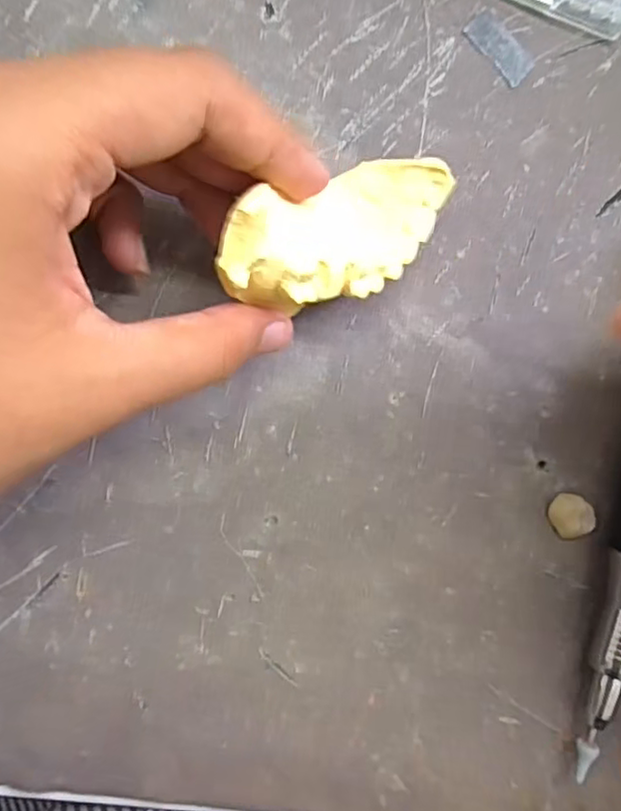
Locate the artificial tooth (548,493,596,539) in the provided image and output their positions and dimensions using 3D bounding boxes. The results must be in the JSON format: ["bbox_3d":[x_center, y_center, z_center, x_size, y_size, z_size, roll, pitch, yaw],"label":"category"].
[{"bbox_3d":[0.080,0.034,0.191,0.012,0.006,0.013,0,89,-11],"label":"artificial tooth"}]

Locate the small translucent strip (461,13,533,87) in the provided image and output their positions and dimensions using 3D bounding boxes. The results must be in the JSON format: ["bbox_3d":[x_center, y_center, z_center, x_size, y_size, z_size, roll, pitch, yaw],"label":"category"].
[{"bbox_3d":[0.058,-0.109,0.189,0.023,0.004,0.011,44,88,-5],"label":"small translucent strip"}]

